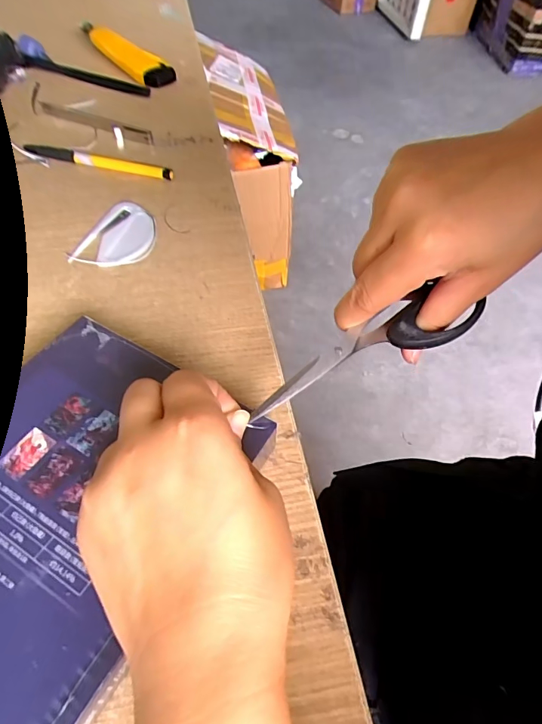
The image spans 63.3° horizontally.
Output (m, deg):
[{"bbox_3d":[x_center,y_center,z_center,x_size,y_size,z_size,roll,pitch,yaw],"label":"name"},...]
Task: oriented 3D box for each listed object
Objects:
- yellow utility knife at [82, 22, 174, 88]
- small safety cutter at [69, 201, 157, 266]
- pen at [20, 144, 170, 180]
[{"bbox_3d":[-0.169,-0.355,0.503,0.038,0.023,0.172,-32,61,-24],"label":"yellow utility knife"},{"bbox_3d":[-0.113,-0.095,0.330,0.052,0.005,0.073,9,53,4],"label":"small safety cutter"},{"bbox_3d":[-0.149,-0.174,0.380,0.135,0.008,0.012,13,54,7],"label":"pen"}]

